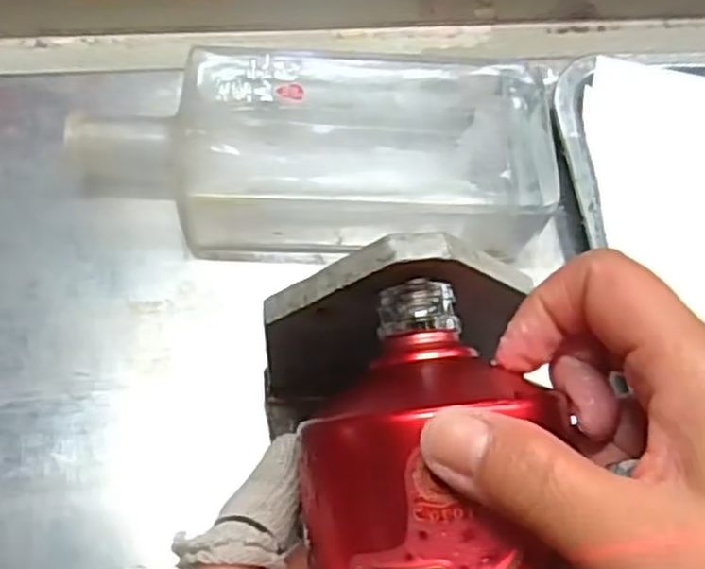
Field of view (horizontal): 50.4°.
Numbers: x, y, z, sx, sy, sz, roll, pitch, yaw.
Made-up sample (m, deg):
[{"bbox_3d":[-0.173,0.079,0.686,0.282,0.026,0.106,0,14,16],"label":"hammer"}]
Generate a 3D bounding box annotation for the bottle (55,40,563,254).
[{"bbox_3d":[-0.018,-0.059,0.364,0.229,0.052,0.102,3,64,-3],"label":"bottle"}]

